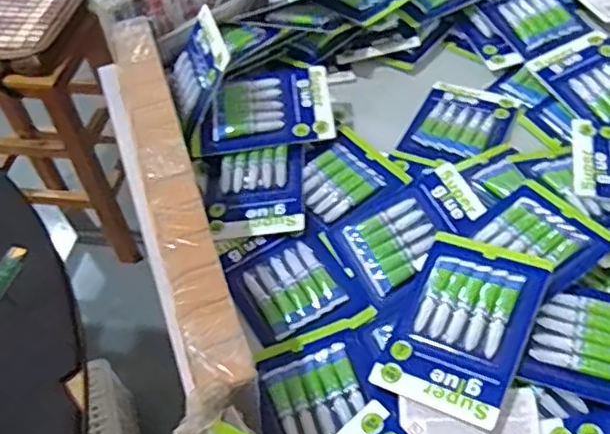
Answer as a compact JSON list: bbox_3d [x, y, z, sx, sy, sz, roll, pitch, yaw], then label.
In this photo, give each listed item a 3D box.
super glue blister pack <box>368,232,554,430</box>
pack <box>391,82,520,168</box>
[{"bbox_3d":[0.145,0.095,0.591,0.115,0.014,0.167,16,64,28],"label":"super glue blister pack"},{"bbox_3d":[0.192,-0.113,0.803,0.115,0.017,0.161,20,55,20],"label":"pack"}]

